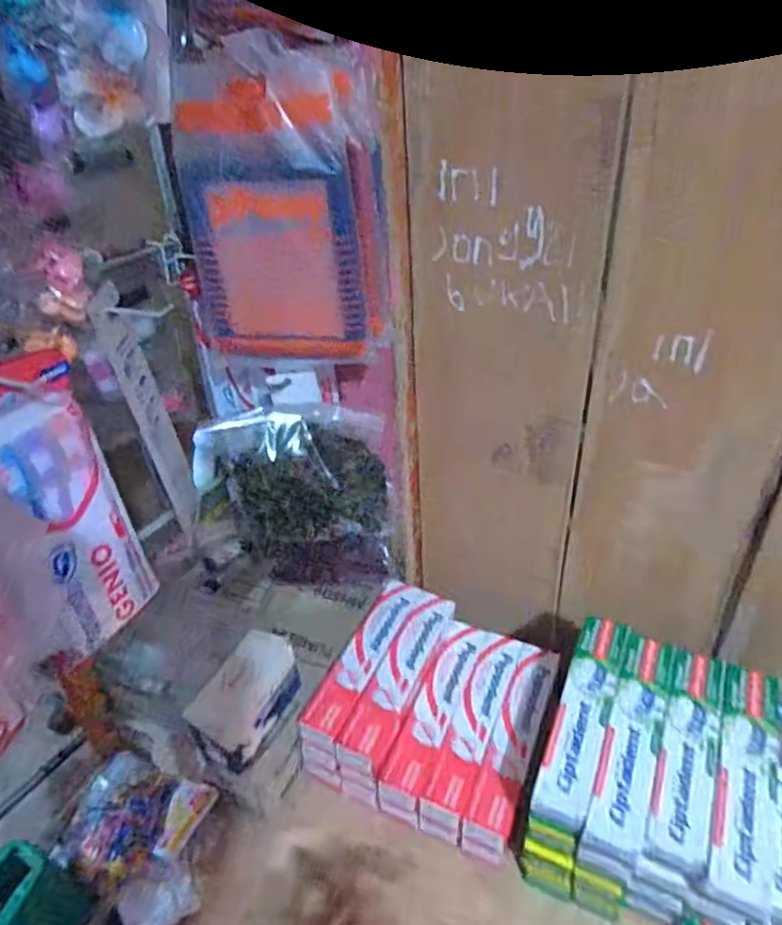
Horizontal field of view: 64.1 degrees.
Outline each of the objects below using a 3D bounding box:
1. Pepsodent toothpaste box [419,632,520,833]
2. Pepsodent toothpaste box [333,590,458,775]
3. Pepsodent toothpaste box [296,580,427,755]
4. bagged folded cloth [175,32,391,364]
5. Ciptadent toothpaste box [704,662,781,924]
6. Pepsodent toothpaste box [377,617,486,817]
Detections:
[{"bbox_3d":[0.095,0.288,0.699,0.049,0.036,0.222,10,38,20],"label":"Pepsodent toothpaste box"},{"bbox_3d":[0.012,0.241,0.711,0.047,0.041,0.231,12,39,23],"label":"Pepsodent toothpaste box"},{"bbox_3d":[-0.027,0.223,0.728,0.052,0.029,0.229,12,39,23],"label":"Pepsodent toothpaste box"},{"bbox_3d":[-0.085,-0.202,0.525,0.168,0.243,0.047,9,37,7],"label":"bagged folded cloth"},{"bbox_3d":[0.317,0.285,0.562,0.048,0.036,0.226,13,39,24],"label":"Ciptadent toothpaste box"},{"bbox_3d":[0.054,0.274,0.711,0.048,0.036,0.228,11,38,21],"label":"Pepsodent toothpaste box"}]

